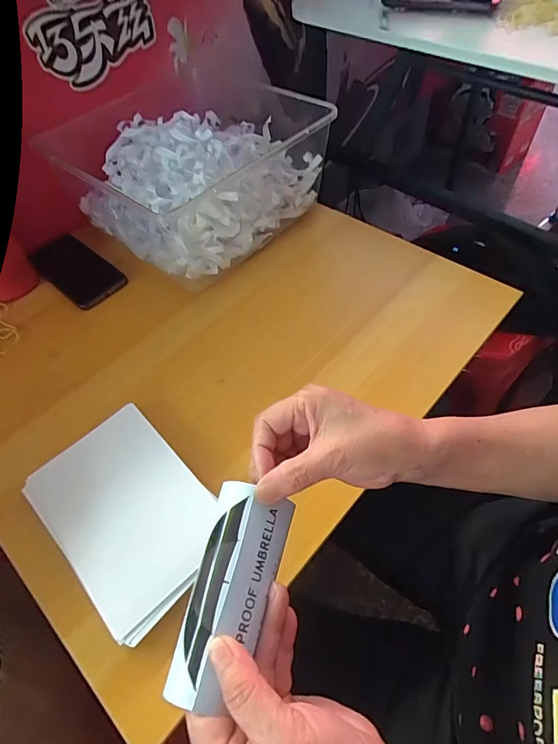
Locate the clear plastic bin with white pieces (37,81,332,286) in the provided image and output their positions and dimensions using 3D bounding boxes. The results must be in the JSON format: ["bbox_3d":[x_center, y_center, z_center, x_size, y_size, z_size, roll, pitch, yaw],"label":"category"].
[{"bbox_3d":[-0.120,-0.284,0.604,0.282,0.140,0.286,-38,60,-20],"label":"clear plastic bin with white pieces"}]

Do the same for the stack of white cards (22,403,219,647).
[{"bbox_3d":[-0.137,0.122,0.380,0.123,0.011,0.181,-39,65,-23],"label":"stack of white cards"}]

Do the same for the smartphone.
[{"bbox_3d":[-0.285,-0.143,0.595,0.146,0.013,0.077,38,69,16],"label":"smartphone"}]

